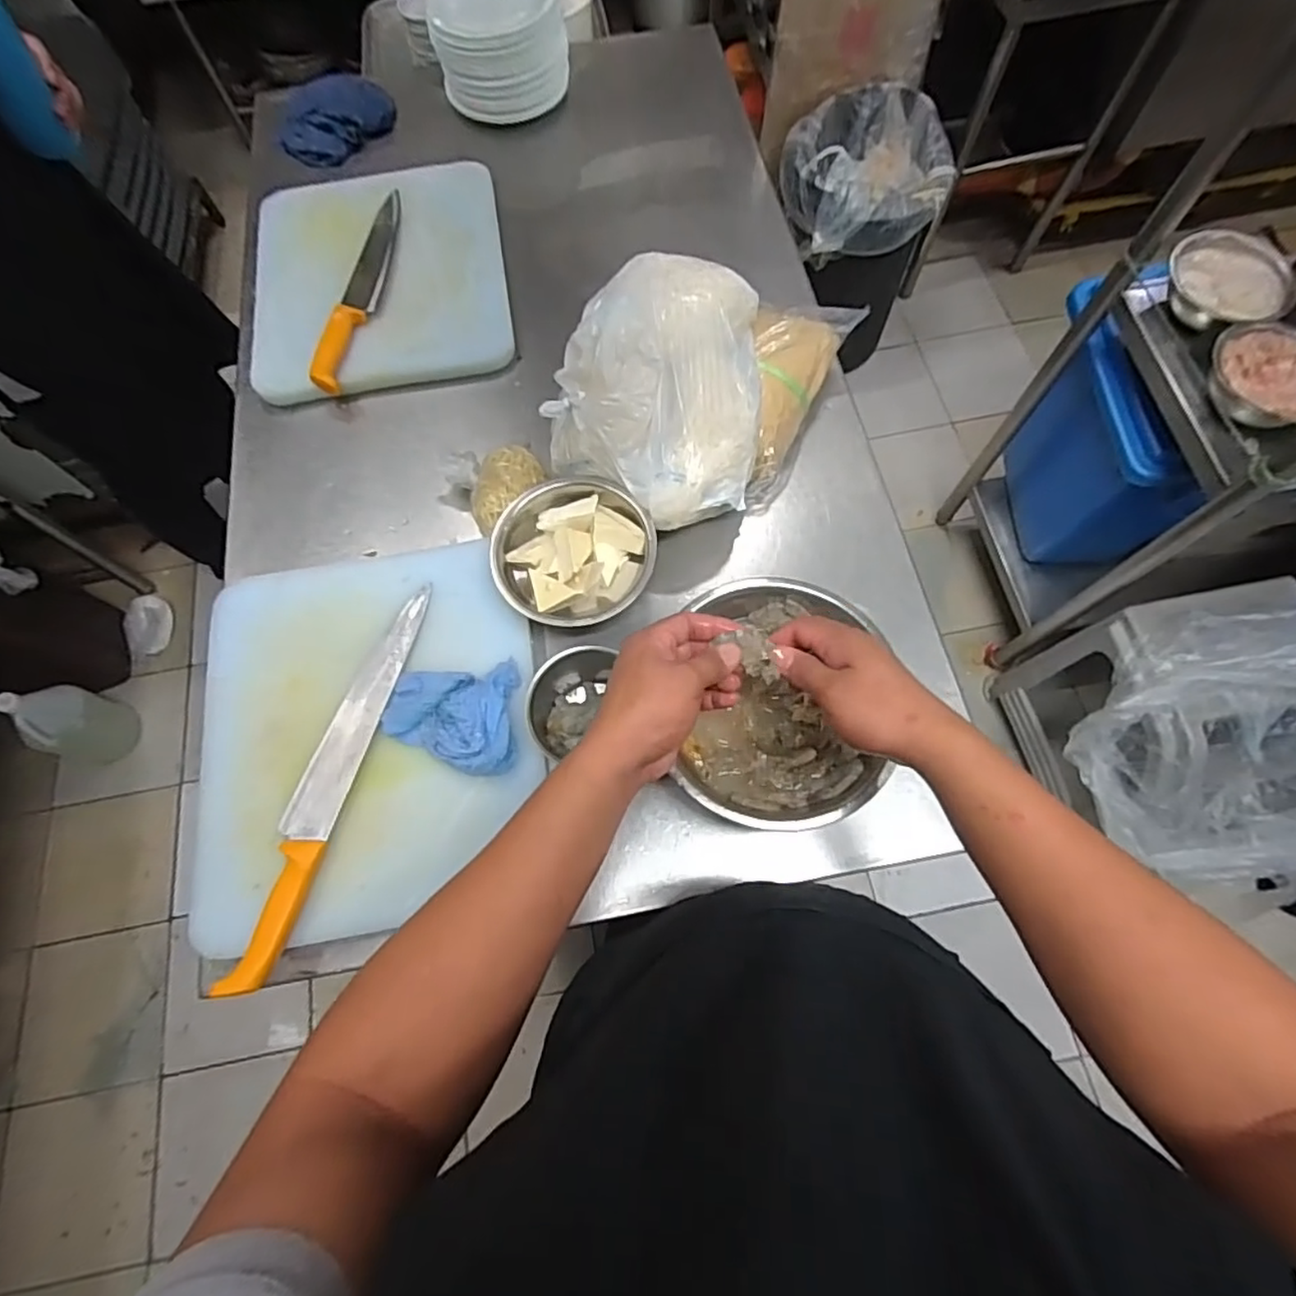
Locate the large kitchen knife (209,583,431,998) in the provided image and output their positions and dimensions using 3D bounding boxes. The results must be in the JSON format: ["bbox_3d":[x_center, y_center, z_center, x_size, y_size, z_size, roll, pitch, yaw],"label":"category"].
[{"bbox_3d":[-0.315,0.121,0.652,0.055,0.023,0.407,12,69,7],"label":"large kitchen knife"}]

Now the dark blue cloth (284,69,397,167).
[{"bbox_3d":[-0.488,-0.827,1.034,0.188,0.091,0.099,-24,69,-7],"label":"dark blue cloth"}]

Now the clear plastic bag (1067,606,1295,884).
[{"bbox_3d":[1.044,0.152,1.075,0.498,0.327,0.407,-2,68,1],"label":"clear plastic bag"}]

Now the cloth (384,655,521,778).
[{"bbox_3d":[-0.201,0.073,0.662,0.133,0.027,0.111,-2,68,1],"label":"cloth"}]

